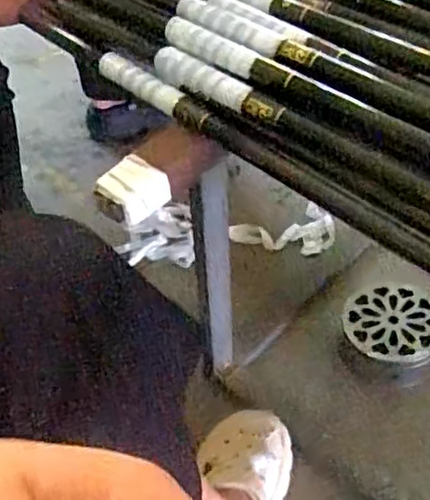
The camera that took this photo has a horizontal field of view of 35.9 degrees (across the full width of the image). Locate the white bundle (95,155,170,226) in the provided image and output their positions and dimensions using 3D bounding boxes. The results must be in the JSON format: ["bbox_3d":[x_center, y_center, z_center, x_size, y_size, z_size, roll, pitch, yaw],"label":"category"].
[{"bbox_3d":[-0.055,-0.041,0.452,0.036,0.024,0.037,33,57,27],"label":"white bundle"}]

